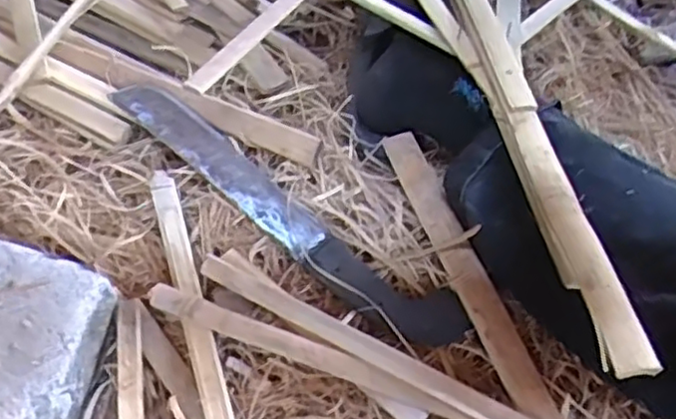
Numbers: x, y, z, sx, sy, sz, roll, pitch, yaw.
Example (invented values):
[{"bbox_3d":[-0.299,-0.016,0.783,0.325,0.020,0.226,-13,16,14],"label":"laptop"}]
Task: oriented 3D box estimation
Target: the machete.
[{"bbox_3d":[-0.055,-0.002,0.623,0.382,0.019,0.059,34,61,17],"label":"machete"}]

